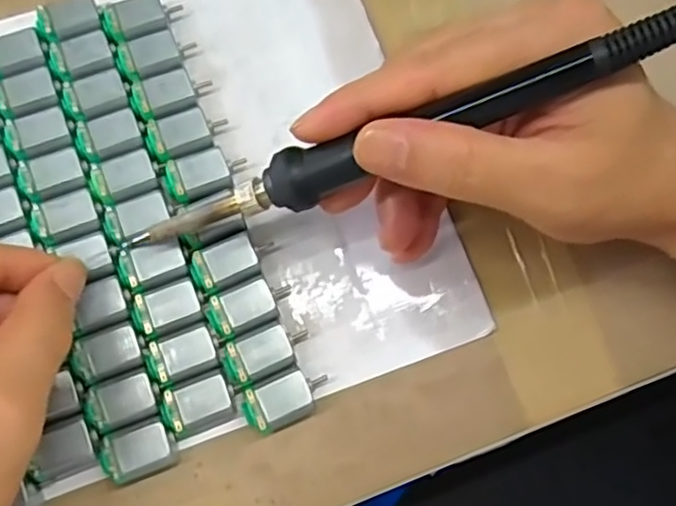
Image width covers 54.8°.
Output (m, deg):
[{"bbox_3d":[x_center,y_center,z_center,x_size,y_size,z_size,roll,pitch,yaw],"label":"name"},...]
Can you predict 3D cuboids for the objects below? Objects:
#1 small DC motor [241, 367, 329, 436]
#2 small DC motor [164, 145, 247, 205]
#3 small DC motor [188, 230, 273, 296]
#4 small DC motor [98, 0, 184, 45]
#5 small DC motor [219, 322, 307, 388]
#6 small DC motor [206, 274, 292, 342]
[{"bbox_3d":[-0.020,0.058,0.258,0.032,0.016,0.020,-23,78,-7],"label":"small DC motor"},{"bbox_3d":[-0.057,-0.031,0.276,0.029,0.016,0.019,-20,78,-6],"label":"small DC motor"},{"bbox_3d":[-0.043,0.004,0.268,0.032,0.015,0.019,-25,79,-7],"label":"small DC motor"},{"bbox_3d":[-0.086,-0.103,0.291,0.033,0.015,0.021,-22,78,-6],"label":"small DC motor"},{"bbox_3d":[-0.029,0.040,0.261,0.033,0.015,0.019,-24,78,-7],"label":"small DC motor"},{"bbox_3d":[-0.035,0.022,0.265,0.032,0.014,0.019,-26,79,-7],"label":"small DC motor"}]

